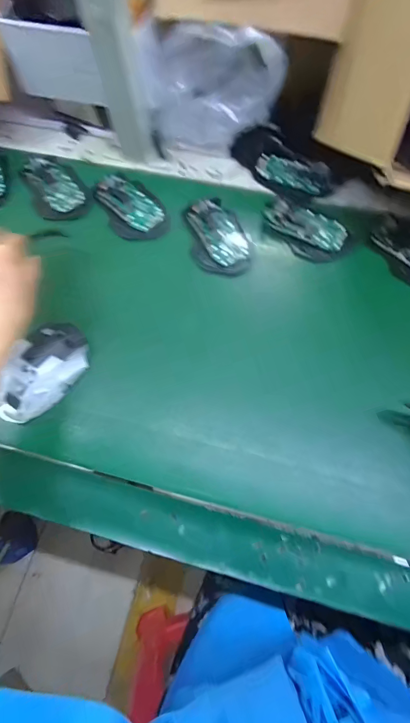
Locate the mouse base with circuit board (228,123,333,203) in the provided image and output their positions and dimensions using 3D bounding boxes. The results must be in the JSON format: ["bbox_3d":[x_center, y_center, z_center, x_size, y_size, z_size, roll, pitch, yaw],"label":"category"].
[{"bbox_3d":[0.101,-0.270,0.524,0.069,0.018,0.145,-36,71,-13],"label":"mouse base with circuit board"}]

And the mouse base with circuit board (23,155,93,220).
[{"bbox_3d":[-0.201,-0.233,0.516,0.070,0.020,0.108,-31,70,-11],"label":"mouse base with circuit board"}]

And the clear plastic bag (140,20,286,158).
[{"bbox_3d":[0.009,-0.351,0.487,0.174,0.135,0.074,6,67,3],"label":"clear plastic bag"}]

